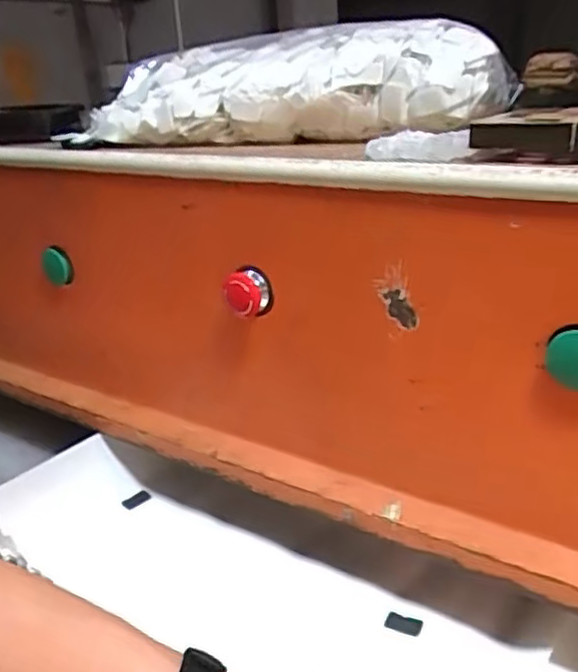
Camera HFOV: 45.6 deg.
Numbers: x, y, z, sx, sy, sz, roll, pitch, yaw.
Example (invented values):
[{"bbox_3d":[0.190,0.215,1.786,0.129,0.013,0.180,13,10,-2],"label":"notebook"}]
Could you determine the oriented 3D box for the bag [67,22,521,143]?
[{"bbox_3d":[0.002,-0.245,0.669,0.398,0.090,0.151,6,24,22],"label":"bag"}]

